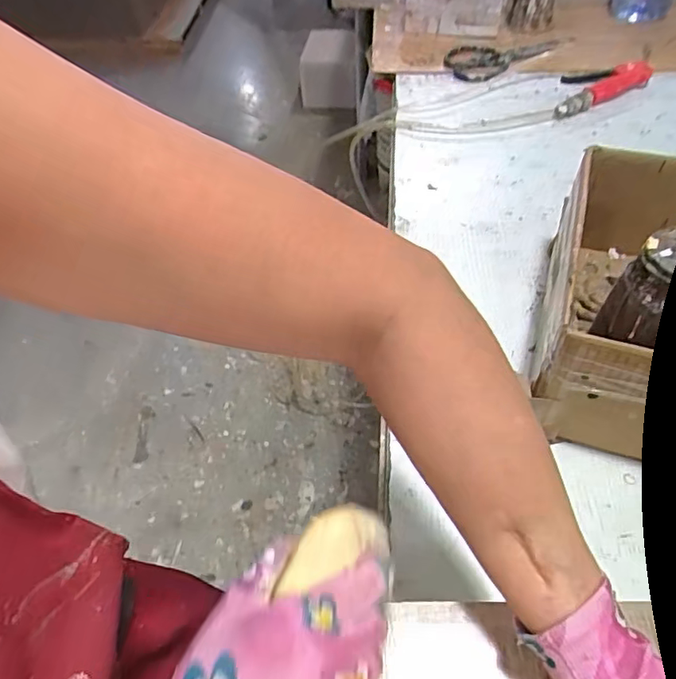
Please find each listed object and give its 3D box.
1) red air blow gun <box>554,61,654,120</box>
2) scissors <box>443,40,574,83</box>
[{"bbox_3d":[0.388,-0.389,0.810,0.206,0.026,0.083,-24,54,-16],"label":"red air blow gun"},{"bbox_3d":[0.288,-0.474,0.896,0.227,0.020,0.107,-18,52,-12],"label":"scissors"}]

